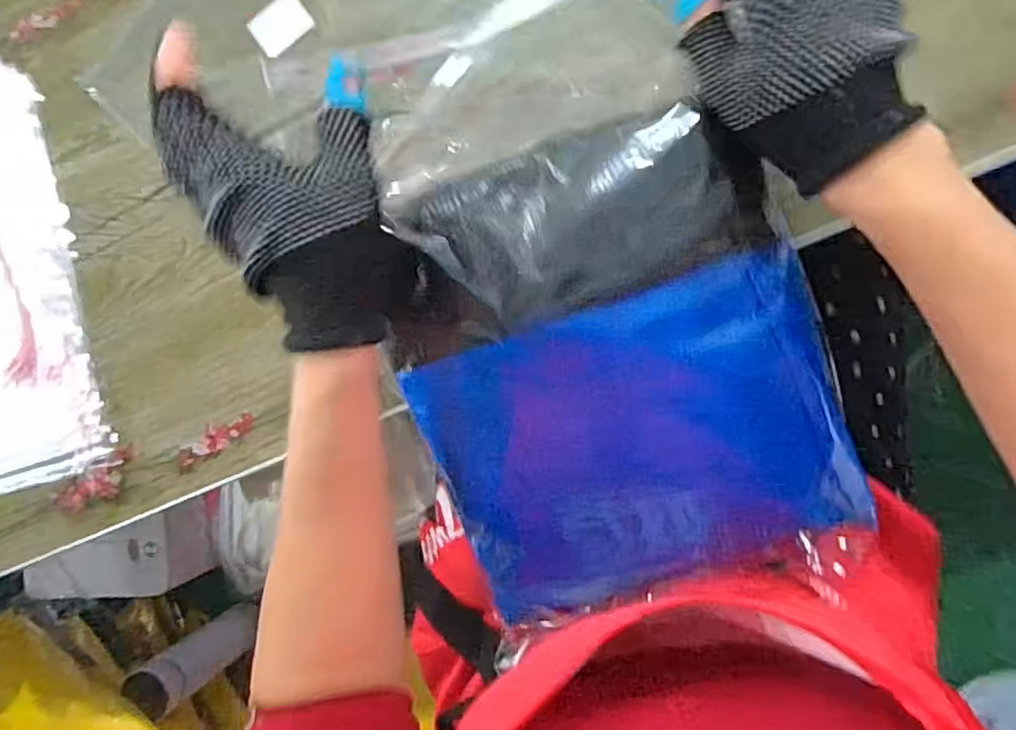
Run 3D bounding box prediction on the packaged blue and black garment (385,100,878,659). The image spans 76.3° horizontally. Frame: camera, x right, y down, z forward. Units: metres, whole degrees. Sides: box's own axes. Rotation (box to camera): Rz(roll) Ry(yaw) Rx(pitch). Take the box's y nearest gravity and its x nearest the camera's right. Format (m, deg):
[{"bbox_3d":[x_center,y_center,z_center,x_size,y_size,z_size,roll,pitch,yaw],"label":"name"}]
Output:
[{"bbox_3d":[0.069,0.015,0.389,0.238,0.037,0.292,-19,112,5],"label":"packaged blue and black garment"}]

